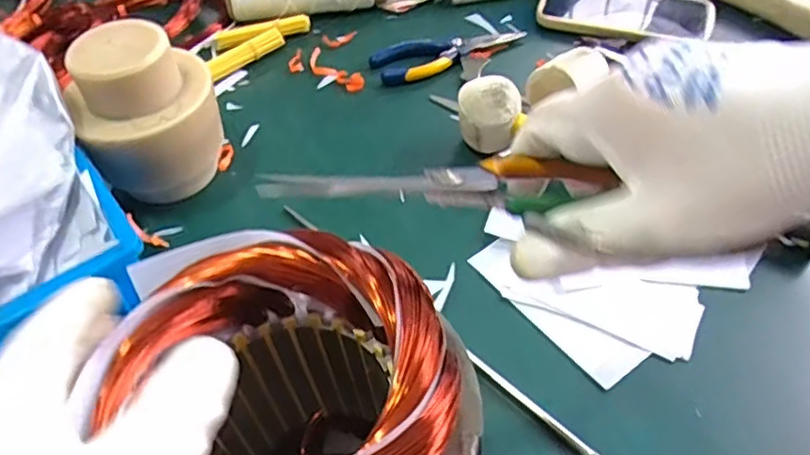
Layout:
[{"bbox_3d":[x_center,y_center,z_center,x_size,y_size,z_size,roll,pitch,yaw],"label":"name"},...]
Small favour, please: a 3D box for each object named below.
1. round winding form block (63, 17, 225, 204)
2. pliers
[{"bbox_3d":[-0.193,-0.079,0.498,0.103,0.127,0.084,-20,51,-15],"label":"round winding form block"},{"bbox_3d":[0.046,-0.171,0.636,0.154,0.014,0.047,-14,49,-10],"label":"pliers"}]

